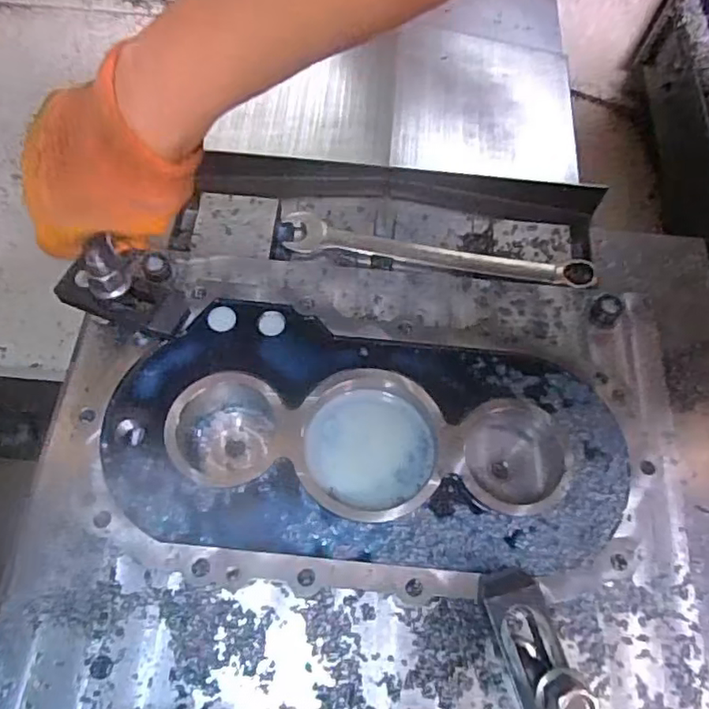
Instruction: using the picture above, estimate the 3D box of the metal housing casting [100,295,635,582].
[{"bbox_3d":[0.008,0.064,0.467,0.362,0.045,0.180,6,64,1],"label":"metal housing casting"}]

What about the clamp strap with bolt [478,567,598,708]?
[{"bbox_3d":[0.109,0.177,0.364,0.039,0.048,0.098,-11,65,-7],"label":"clamp strap with bolt"}]

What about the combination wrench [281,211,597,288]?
[{"bbox_3d":[0.081,-0.100,0.598,0.302,0.020,0.046,10,64,3],"label":"combination wrench"}]

